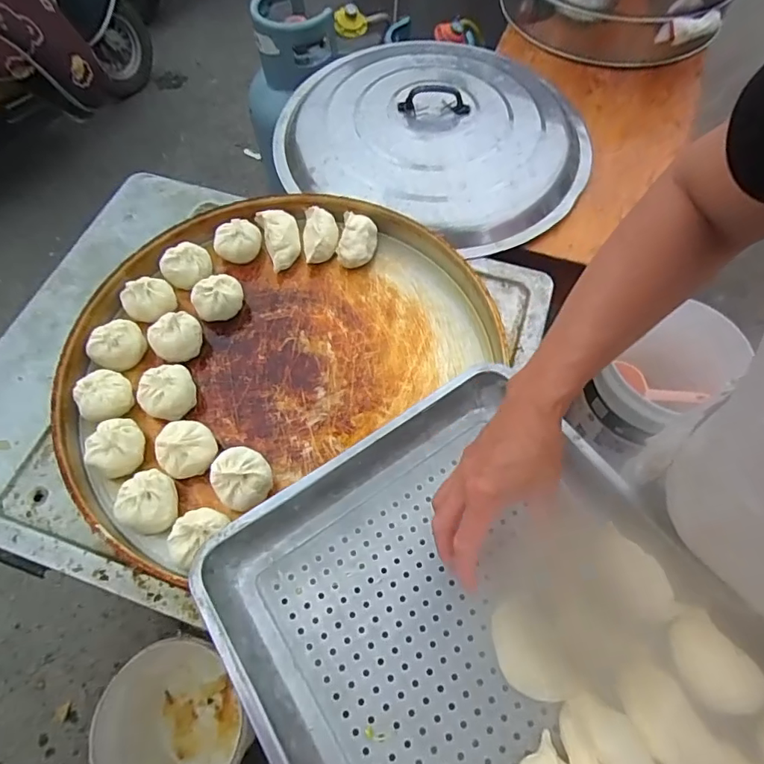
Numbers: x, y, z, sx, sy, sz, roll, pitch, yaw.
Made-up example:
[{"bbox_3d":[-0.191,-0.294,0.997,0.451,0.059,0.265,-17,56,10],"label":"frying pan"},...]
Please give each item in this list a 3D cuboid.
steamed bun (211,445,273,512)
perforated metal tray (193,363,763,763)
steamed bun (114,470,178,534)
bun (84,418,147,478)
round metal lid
[{"bbox_3d":[-0.159,0.111,0.579,0.061,0.054,0.063,-1,61,3],"label":"steamed bun"},{"bbox_3d":[0.137,0.279,0.409,0.391,0.074,0.579,-32,64,-14],"label":"perforated metal tray"},{"bbox_3d":[-0.259,0.136,0.570,0.060,0.062,0.059,-8,61,-1],"label":"steamed bun"},{"bbox_3d":[-0.311,0.076,0.593,0.051,0.040,0.062,21,64,14],"label":"bun"},{"bbox_3d":[0.102,-0.479,0.919,0.518,0.081,0.518,-1,61,3],"label":"round metal lid"}]

